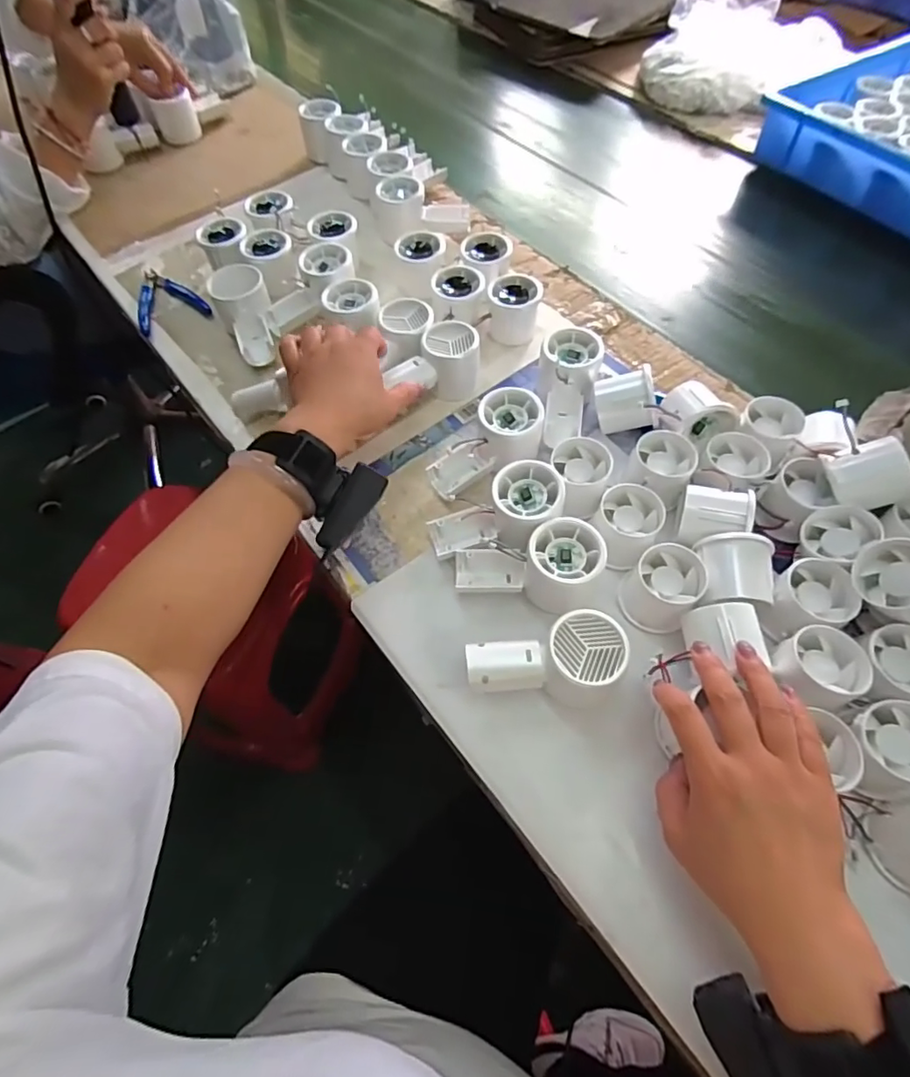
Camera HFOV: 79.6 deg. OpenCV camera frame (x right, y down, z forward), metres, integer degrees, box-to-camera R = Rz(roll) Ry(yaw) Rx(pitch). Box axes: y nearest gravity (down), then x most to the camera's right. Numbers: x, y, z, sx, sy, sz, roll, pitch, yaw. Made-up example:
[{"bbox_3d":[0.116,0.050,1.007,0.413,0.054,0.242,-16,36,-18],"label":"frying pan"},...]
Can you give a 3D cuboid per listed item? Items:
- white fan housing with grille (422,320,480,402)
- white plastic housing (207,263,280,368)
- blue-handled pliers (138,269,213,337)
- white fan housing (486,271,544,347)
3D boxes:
[{"bbox_3d":[-0.003,-0.178,0.551,0.057,0.049,0.063,4,61,4],"label":"white fan housing with grille"},{"bbox_3d":[-0.223,-0.242,0.595,0.056,0.060,0.096,-26,63,-13],"label":"white plastic housing"},{"bbox_3d":[-0.348,-0.293,0.656,0.078,0.008,0.119,-25,63,-13],"label":"blue-handled pliers"},{"bbox_3d":[0.063,-0.245,0.586,0.053,0.052,0.050,0,61,1],"label":"white fan housing"}]

